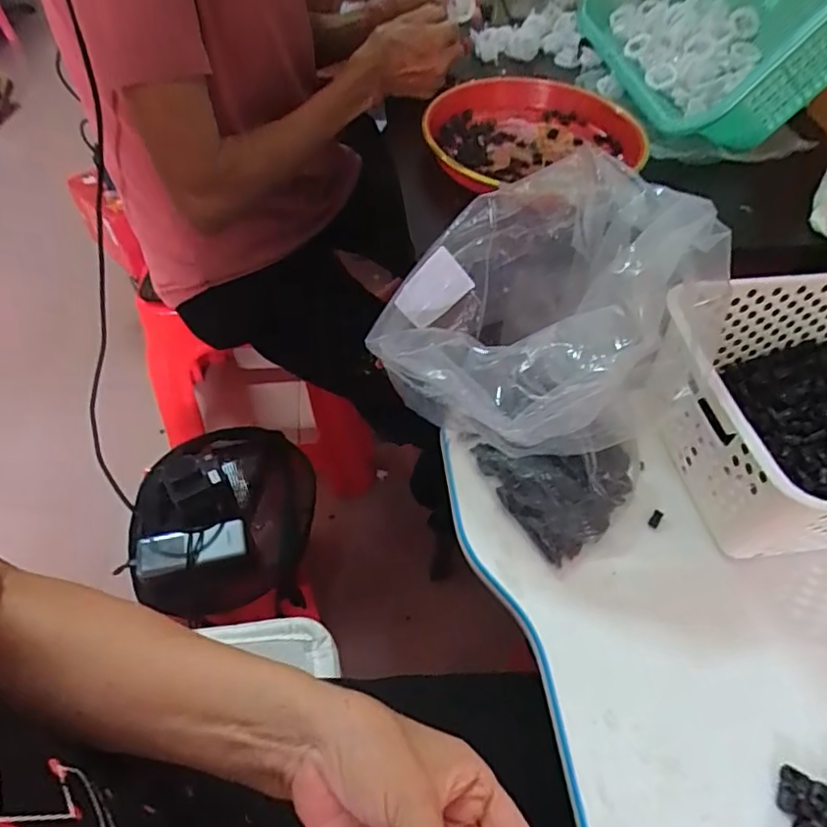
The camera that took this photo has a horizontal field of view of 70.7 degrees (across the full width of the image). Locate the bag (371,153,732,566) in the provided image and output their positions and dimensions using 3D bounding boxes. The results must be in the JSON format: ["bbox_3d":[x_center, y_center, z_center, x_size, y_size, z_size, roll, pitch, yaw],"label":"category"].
[{"bbox_3d":[0.096,-0.077,0.440,0.204,0.154,0.197,-36,61,-26],"label":"bag"}]

